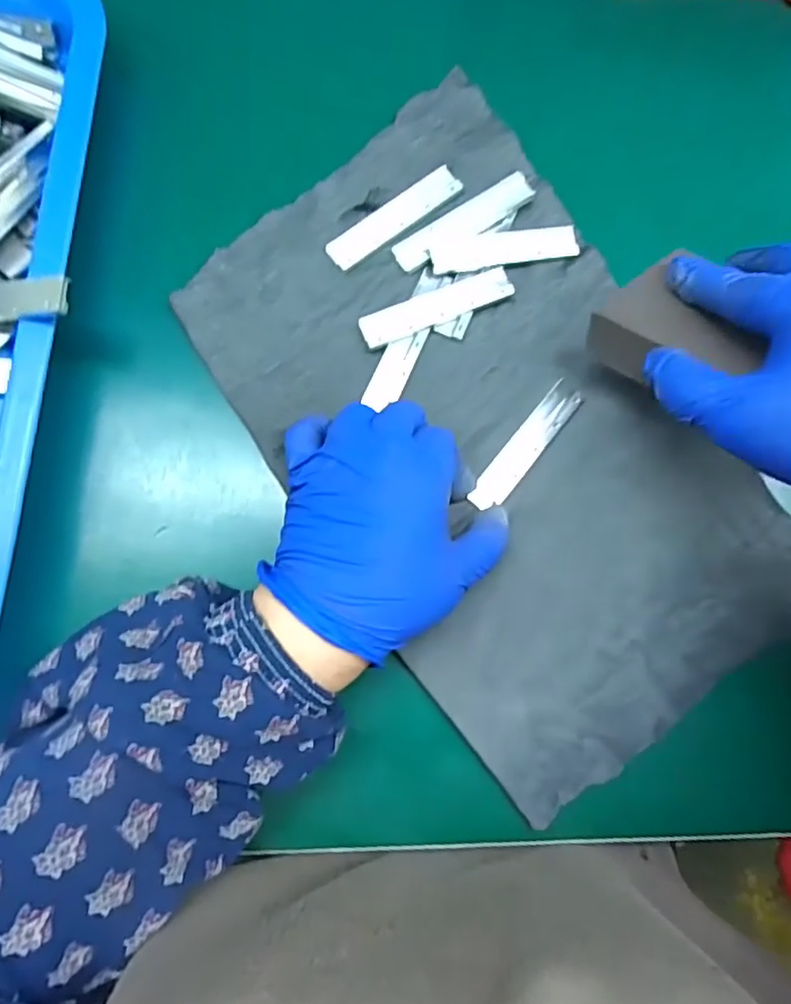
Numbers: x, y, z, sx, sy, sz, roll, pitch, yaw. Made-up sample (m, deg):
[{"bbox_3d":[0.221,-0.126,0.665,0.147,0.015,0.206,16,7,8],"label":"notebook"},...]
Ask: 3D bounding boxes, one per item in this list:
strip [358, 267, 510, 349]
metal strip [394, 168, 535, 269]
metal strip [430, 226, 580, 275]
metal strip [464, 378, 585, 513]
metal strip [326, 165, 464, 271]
[{"bbox_3d":[0.021,-0.101,0.319,0.082,0.008,0.017,-22,84,-8],"label":"strip"},{"bbox_3d":[0.037,-0.150,0.327,0.083,0.005,0.017,-33,85,-9],"label":"metal strip"},{"bbox_3d":[0.059,-0.136,0.327,0.079,0.004,0.019,-10,82,-6],"label":"metal strip"},{"bbox_3d":[0.067,-0.028,0.313,0.018,0.004,0.079,41,80,2],"label":"metal strip"},{"bbox_3d":[0.000,-0.152,0.325,0.082,0.004,0.017,-38,86,-9],"label":"metal strip"}]

